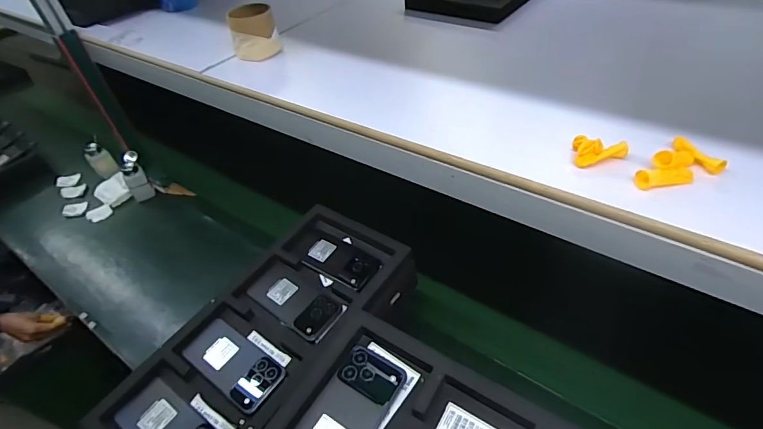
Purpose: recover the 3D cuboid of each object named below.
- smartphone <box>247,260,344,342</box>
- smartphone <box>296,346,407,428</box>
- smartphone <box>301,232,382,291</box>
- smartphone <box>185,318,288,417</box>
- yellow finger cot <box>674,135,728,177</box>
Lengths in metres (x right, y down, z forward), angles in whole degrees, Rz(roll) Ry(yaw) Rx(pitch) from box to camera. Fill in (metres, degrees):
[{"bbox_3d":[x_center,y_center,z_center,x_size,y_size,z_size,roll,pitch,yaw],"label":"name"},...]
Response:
[{"bbox_3d":[-0.142,0.135,0.682,0.163,0.014,0.084,24,52,29],"label":"smartphone"},{"bbox_3d":[-0.042,0.218,0.448,0.074,0.014,0.160,21,51,26],"label":"smartphone"},{"bbox_3d":[-0.073,0.077,0.731,0.141,0.009,0.077,21,51,27],"label":"smartphone"},{"bbox_3d":[-0.213,0.214,0.610,0.157,0.007,0.077,24,52,28],"label":"smartphone"},{"bbox_3d":[0.347,-0.065,0.464,0.012,0.017,0.062,-14,44,-7],"label":"yellow finger cot"}]

